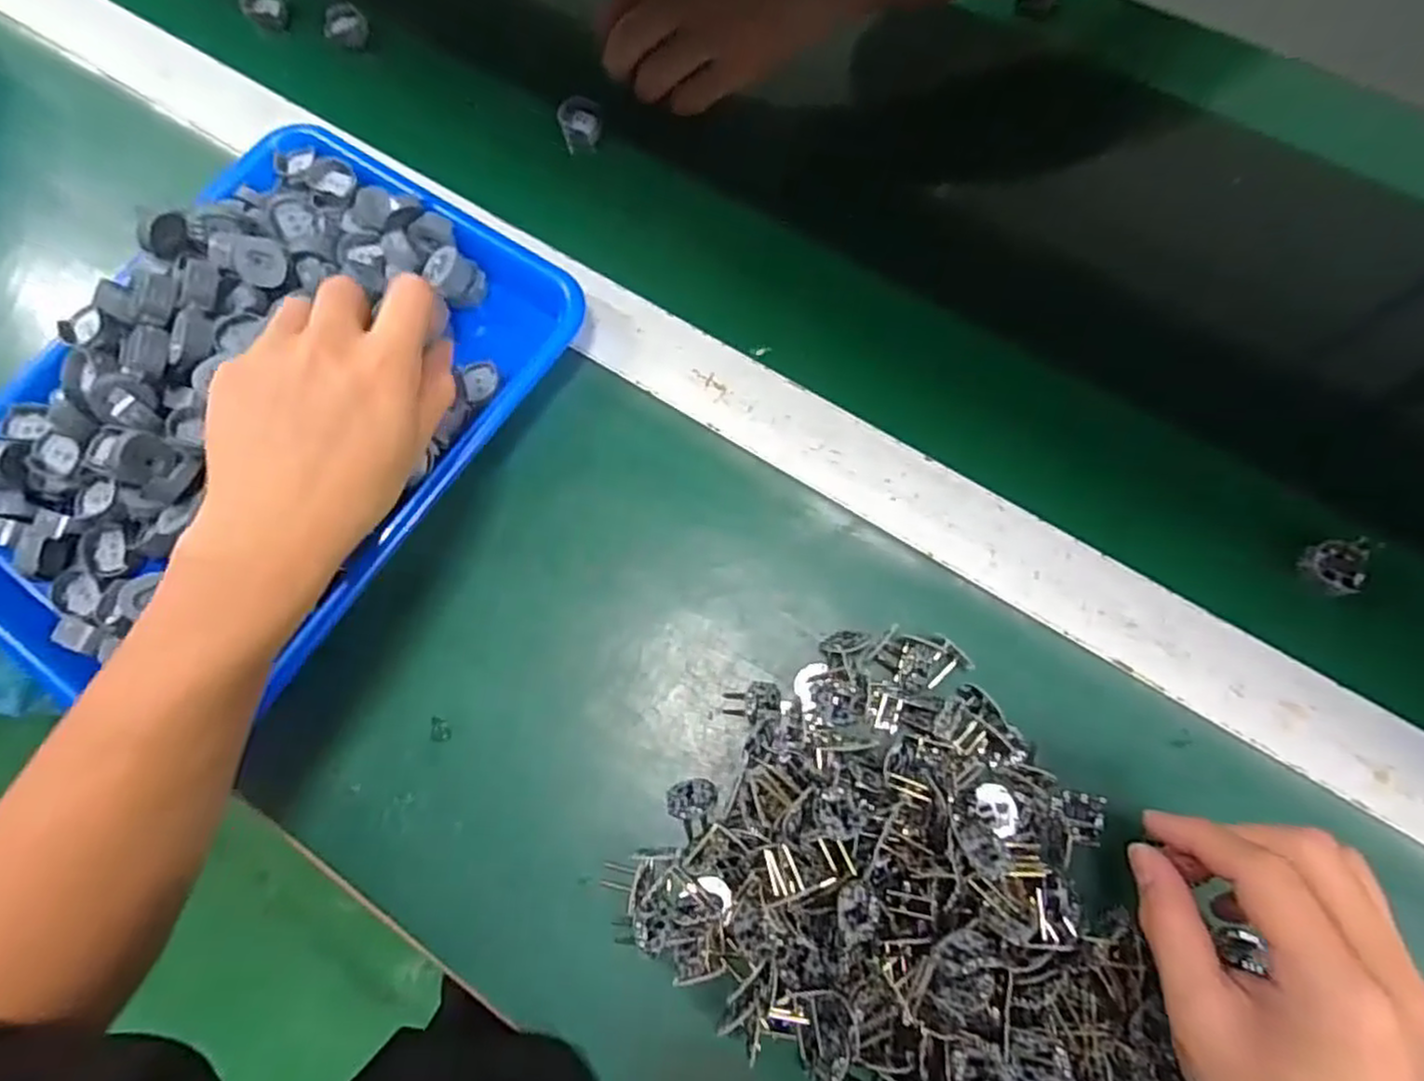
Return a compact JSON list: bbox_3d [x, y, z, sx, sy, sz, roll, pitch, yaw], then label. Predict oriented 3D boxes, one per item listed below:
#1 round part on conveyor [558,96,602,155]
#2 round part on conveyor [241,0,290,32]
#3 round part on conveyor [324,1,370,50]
[{"bbox_3d":[-0.087,-0.279,0.481,0.027,0.022,0.027,-1,73,5],"label":"round part on conveyor"},{"bbox_3d":[-0.330,-0.394,0.534,0.029,0.022,0.022,-33,73,-5],"label":"round part on conveyor"},{"bbox_3d":[-0.262,-0.368,0.515,0.029,0.020,0.024,-28,73,-4],"label":"round part on conveyor"}]

